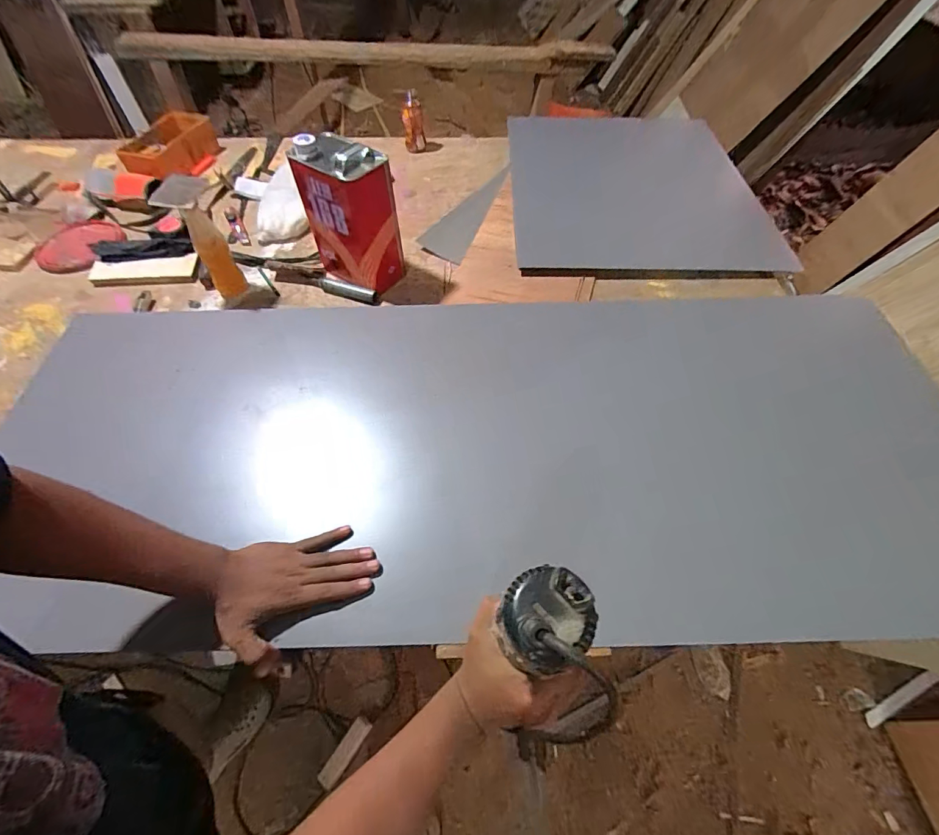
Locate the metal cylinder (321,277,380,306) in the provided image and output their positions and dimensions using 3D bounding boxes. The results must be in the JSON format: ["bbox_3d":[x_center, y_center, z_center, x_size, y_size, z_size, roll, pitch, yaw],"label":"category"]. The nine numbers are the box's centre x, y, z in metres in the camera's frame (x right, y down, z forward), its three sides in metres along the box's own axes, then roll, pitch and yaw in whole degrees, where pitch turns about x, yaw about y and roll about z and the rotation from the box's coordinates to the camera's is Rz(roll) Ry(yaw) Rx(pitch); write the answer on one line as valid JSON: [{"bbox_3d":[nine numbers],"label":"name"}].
[{"bbox_3d":[-0.246,-0.258,0.884,0.128,0.024,0.032,22,59,13],"label":"metal cylinder"}]

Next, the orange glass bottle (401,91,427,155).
[{"bbox_3d":[-0.156,-0.818,1.207,0.061,0.120,0.054,-7,57,-6],"label":"orange glass bottle"}]

